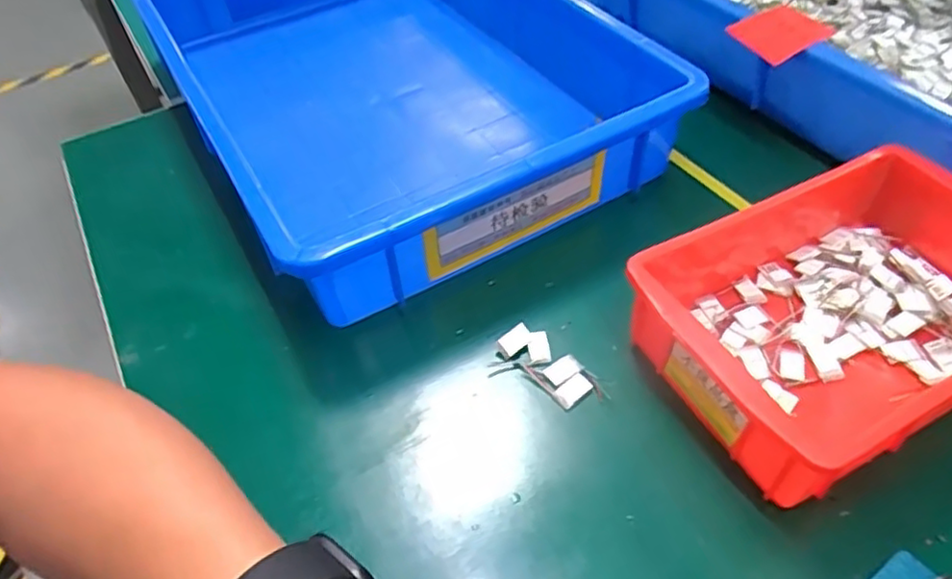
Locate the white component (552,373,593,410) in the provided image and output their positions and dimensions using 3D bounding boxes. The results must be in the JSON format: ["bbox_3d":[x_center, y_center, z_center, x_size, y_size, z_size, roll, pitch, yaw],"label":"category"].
[{"bbox_3d":[0.052,0.055,0.346,0.021,0.004,0.012,-30,54,-22],"label":"white component"}]

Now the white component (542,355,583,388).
[{"bbox_3d":[0.048,0.044,0.354,0.020,0.004,0.014,-29,53,-21],"label":"white component"}]

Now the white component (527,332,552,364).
[{"bbox_3d":[0.036,0.033,0.363,0.012,0.005,0.017,-7,49,-3],"label":"white component"}]

